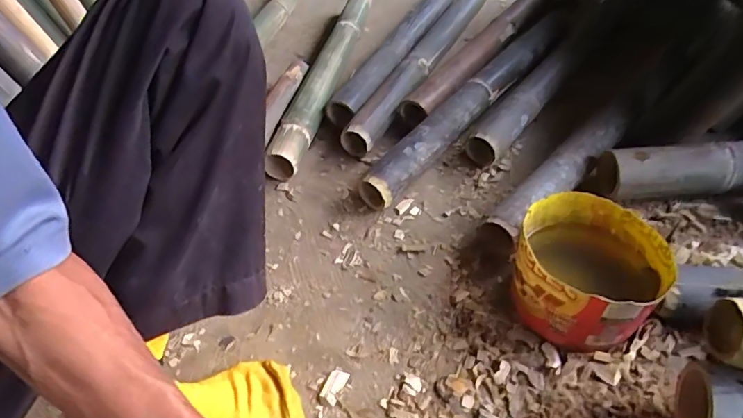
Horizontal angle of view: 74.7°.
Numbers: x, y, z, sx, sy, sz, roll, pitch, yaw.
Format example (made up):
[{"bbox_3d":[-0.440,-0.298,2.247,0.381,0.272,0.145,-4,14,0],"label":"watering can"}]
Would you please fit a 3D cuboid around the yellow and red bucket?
[{"bbox_3d":[0.242,0.073,0.557,0.156,0.099,0.147,18,49,22],"label":"yellow and red bucket"}]

